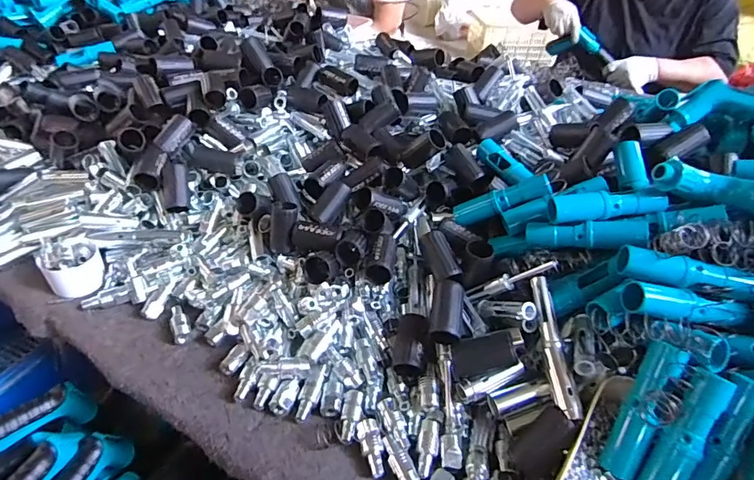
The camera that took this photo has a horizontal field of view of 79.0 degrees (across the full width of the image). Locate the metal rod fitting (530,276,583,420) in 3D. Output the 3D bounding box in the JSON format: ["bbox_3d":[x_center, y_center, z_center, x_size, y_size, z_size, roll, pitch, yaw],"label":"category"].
[{"bbox_3d":[0.175,0.103,0.454,0.020,0.015,0.141,0,59,-4],"label":"metal rod fitting"}]

